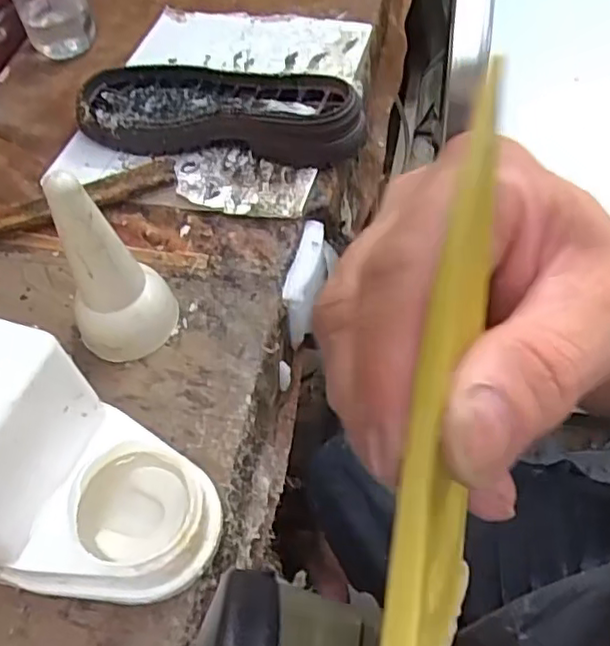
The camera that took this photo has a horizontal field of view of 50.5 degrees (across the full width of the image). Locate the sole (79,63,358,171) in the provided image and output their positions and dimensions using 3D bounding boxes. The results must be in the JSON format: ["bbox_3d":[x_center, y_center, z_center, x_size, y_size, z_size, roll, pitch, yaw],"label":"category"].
[{"bbox_3d":[-0.077,-0.191,0.576,0.259,0.046,0.099,8,55,9],"label":"sole"}]

